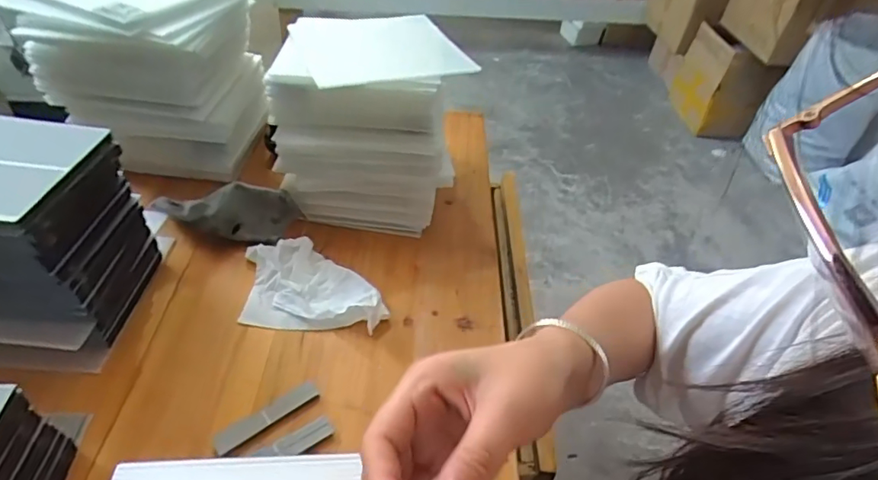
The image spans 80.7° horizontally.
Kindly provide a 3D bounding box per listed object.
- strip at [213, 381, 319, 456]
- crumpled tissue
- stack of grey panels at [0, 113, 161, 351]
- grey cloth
[{"bbox_3d":[-0.133,0.136,0.401,0.081,0.006,0.020,-27,52,-30],"label":"strip"},{"bbox_3d":[-0.119,0.038,0.495,0.131,0.030,0.104,2,43,-4],"label":"crumpled tissue"},{"bbox_3d":[-0.344,0.000,0.413,0.167,0.165,0.119,3,43,-3],"label":"stack of grey panels"},{"bbox_3d":[-0.217,-0.029,0.539,0.137,0.049,0.044,-6,44,-12],"label":"grey cloth"}]

